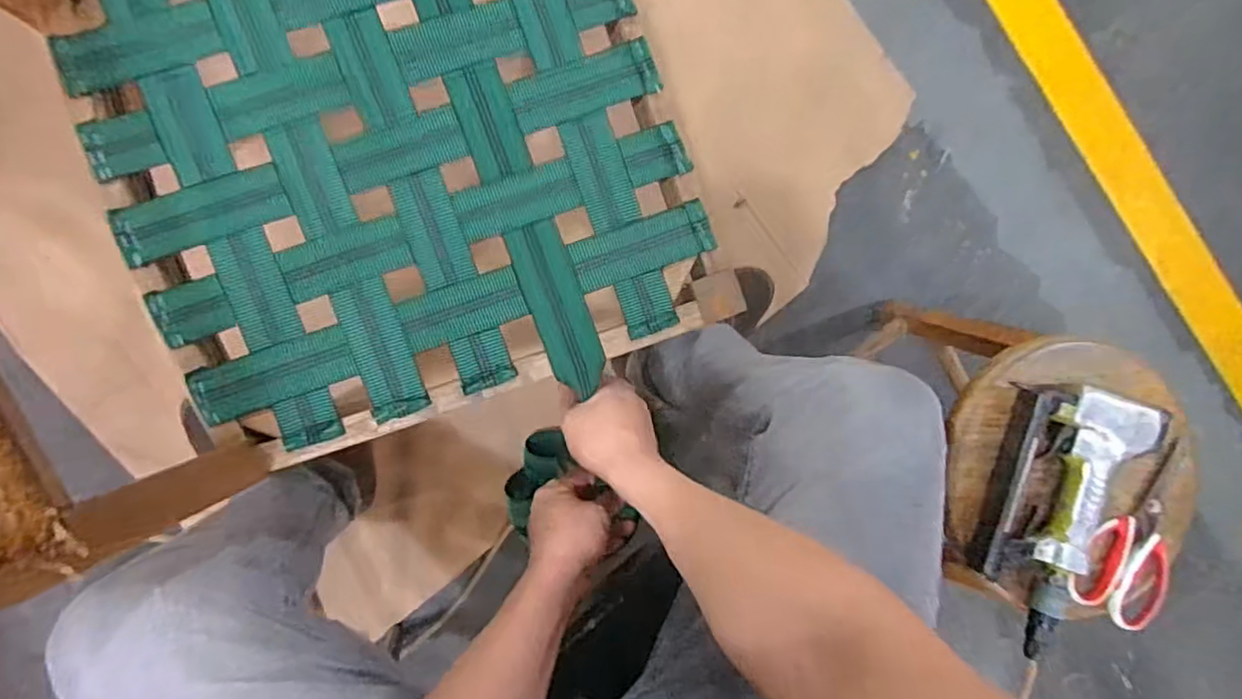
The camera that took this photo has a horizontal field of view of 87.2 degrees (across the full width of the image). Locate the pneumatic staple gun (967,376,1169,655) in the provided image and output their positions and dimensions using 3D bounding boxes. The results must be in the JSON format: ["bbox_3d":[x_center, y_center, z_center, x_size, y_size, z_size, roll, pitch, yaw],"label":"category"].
[{"bbox_3d":[0.394,0.150,0.582,0.126,0.038,0.232,13,88,-8],"label":"pneumatic staple gun"}]

